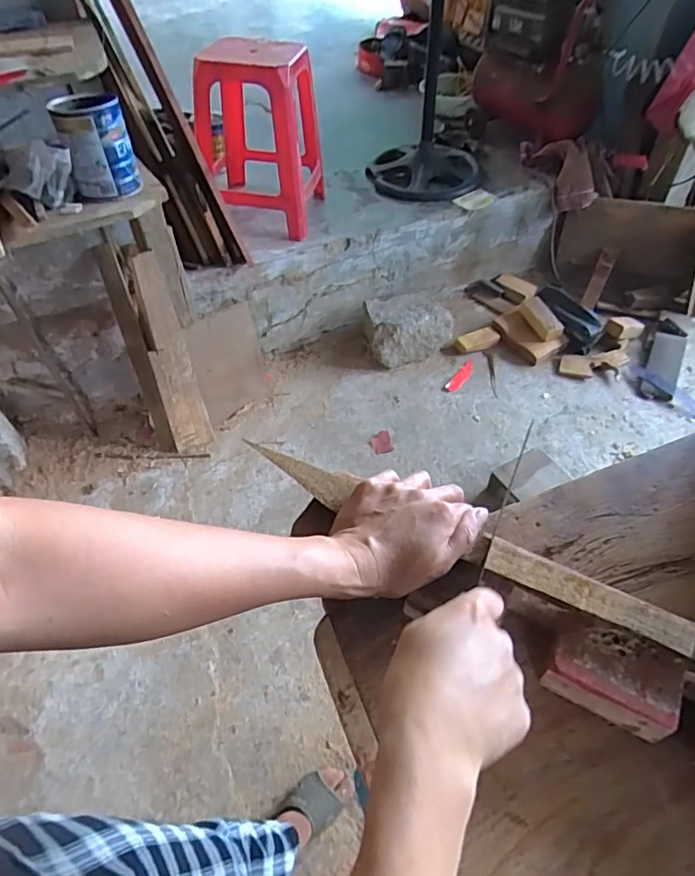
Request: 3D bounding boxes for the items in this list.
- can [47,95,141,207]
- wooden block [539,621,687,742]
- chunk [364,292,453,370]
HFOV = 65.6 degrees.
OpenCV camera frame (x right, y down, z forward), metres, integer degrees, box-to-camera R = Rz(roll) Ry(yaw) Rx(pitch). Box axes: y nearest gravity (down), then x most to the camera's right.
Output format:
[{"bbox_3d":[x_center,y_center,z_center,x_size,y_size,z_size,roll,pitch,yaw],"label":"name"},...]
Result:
[{"bbox_3d":[-0.498,-0.578,1.076,0.130,0.153,0.129,-21,53,-14],"label":"can"},{"bbox_3d":[0.194,0.168,0.390,0.091,0.032,0.065,24,56,21],"label":"wooden block"},{"bbox_3d":[0.207,-0.390,1.868,0.296,0.172,0.205,-16,52,-10],"label":"chunk"}]

